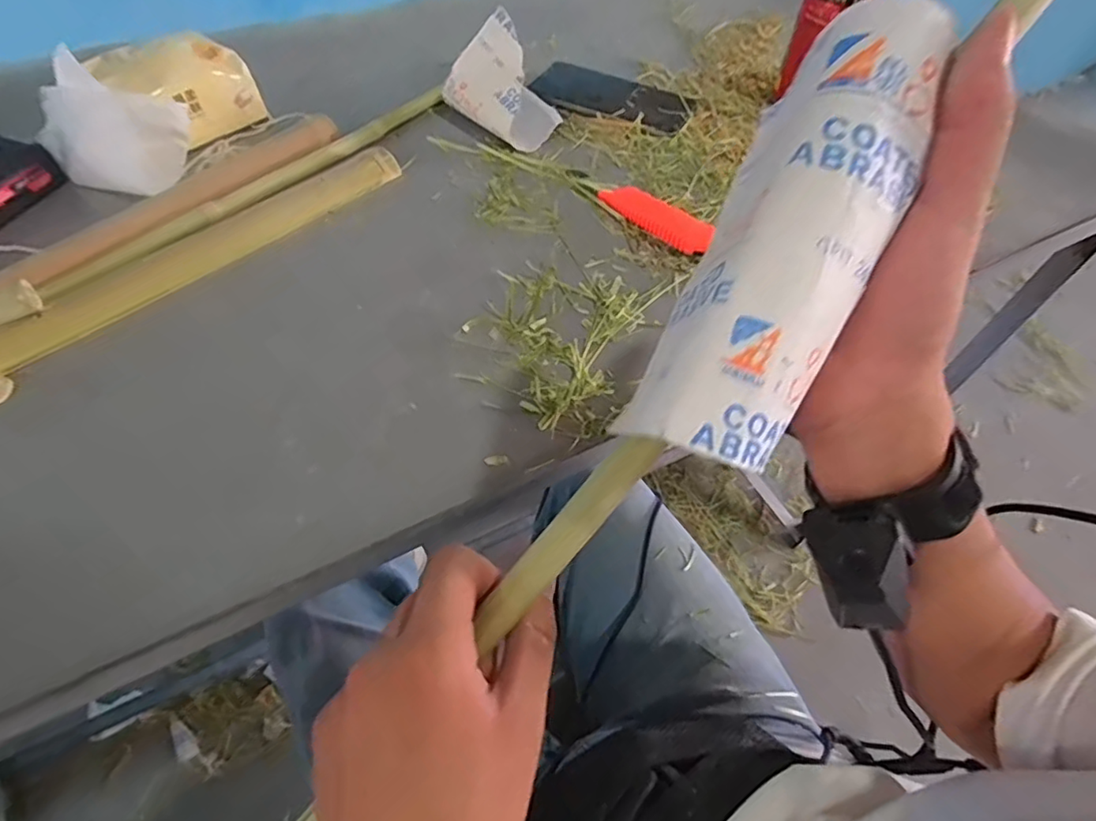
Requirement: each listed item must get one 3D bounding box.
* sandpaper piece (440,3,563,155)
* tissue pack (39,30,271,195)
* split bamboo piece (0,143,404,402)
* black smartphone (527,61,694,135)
[{"bbox_3d":[-0.038,-0.302,0.541,0.102,0.072,0.075,40,62,23],"label":"sandpaper piece"},{"bbox_3d":[-0.328,-0.255,0.493,0.110,0.067,0.164,38,61,22],"label":"tissue pack"},{"bbox_3d":[-0.249,-0.118,0.432,0.042,0.018,0.335,34,60,20],"label":"split bamboo piece"},{"bbox_3d":[0.066,-0.314,0.589,0.156,0.012,0.076,23,57,13],"label":"black smartphone"}]

